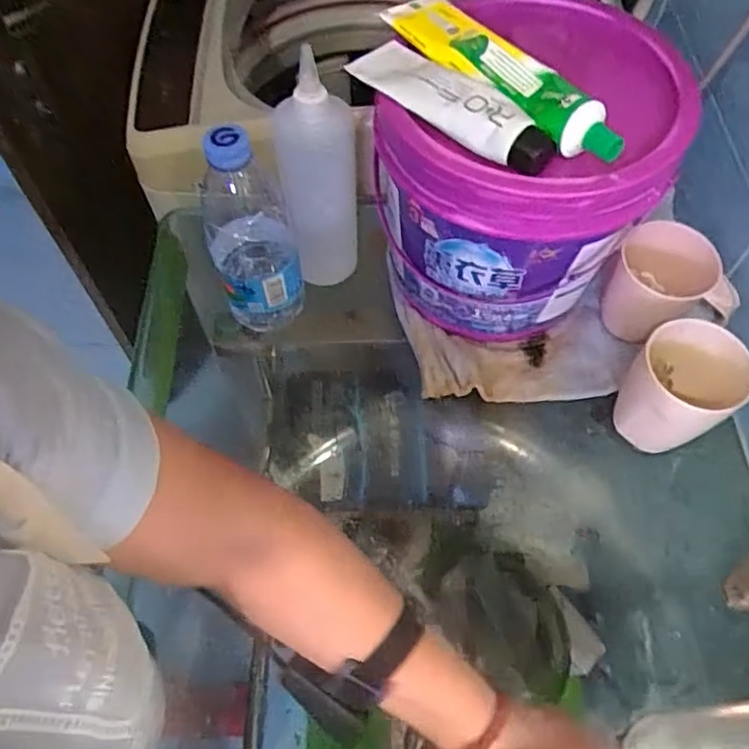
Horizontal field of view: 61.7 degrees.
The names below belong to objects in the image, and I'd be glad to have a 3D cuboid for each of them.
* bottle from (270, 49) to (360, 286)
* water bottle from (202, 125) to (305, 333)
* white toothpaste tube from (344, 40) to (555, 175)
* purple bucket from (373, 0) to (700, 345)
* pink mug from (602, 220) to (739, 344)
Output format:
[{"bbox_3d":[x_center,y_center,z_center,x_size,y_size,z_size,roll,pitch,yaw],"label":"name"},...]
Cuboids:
[{"bbox_3d":[-0.048,-0.156,0.527,0.060,0.192,0.066,-11,60,-6],"label":"bottle"},{"bbox_3d":[-0.099,-0.105,0.519,0.068,0.217,0.064,-11,60,-6],"label":"water bottle"},{"bbox_3d":[0.049,-0.188,0.425,0.048,0.024,0.162,-35,66,-19],"label":"white toothpaste tube"},{"bbox_3d":[0.126,-0.154,0.539,0.201,0.213,0.228,29,64,16],"label":"purple bucket"},{"bbox_3d":[0.249,-0.066,0.543,0.101,0.091,0.074,34,65,18],"label":"pink mug"}]

